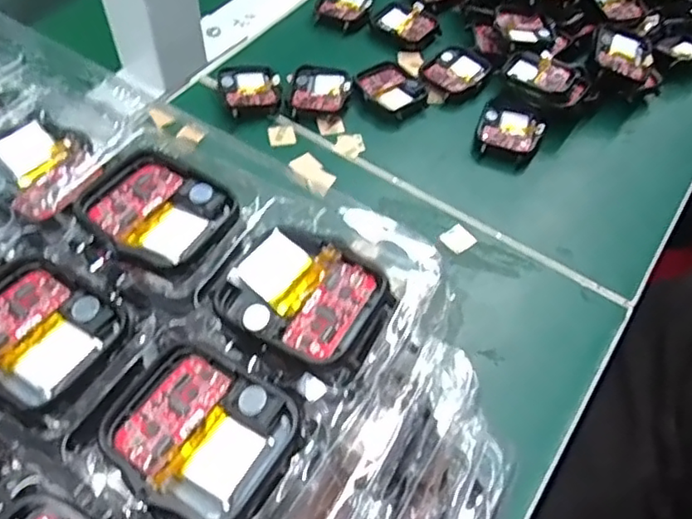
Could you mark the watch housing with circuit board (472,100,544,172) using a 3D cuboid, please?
[{"bbox_3d":[0.100,-0.076,0.394,0.038,0.011,0.047,19,56,10],"label":"watch housing with circuit board"}]

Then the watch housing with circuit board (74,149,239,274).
[{"bbox_3d":[-0.060,-0.016,0.198,0.043,0.006,0.036,32,59,18],"label":"watch housing with circuit board"}]

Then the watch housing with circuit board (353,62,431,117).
[{"bbox_3d":[0.027,-0.112,0.415,0.036,0.010,0.046,-35,64,-25],"label":"watch housing with circuit board"}]

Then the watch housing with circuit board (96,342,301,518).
[{"bbox_3d":[-0.038,0.043,0.159,0.042,0.008,0.037,29,58,16],"label":"watch housing with circuit board"}]

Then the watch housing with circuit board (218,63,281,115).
[{"bbox_3d":[-0.062,-0.109,0.408,0.035,0.011,0.047,-12,56,-11],"label":"watch housing with circuit board"}]

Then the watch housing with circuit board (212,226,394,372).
[{"bbox_3d":[-0.011,0.010,0.178,0.045,0.005,0.036,27,58,15],"label":"watch housing with circuit board"}]

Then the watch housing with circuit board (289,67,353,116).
[{"bbox_3d":[-0.017,-0.110,0.410,0.039,0.011,0.043,0,55,-4],"label":"watch housing with circuit board"}]

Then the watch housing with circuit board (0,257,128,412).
[{"bbox_3d":[-0.087,0.019,0.175,0.042,0.006,0.036,29,58,16],"label":"watch housing with circuit board"}]

